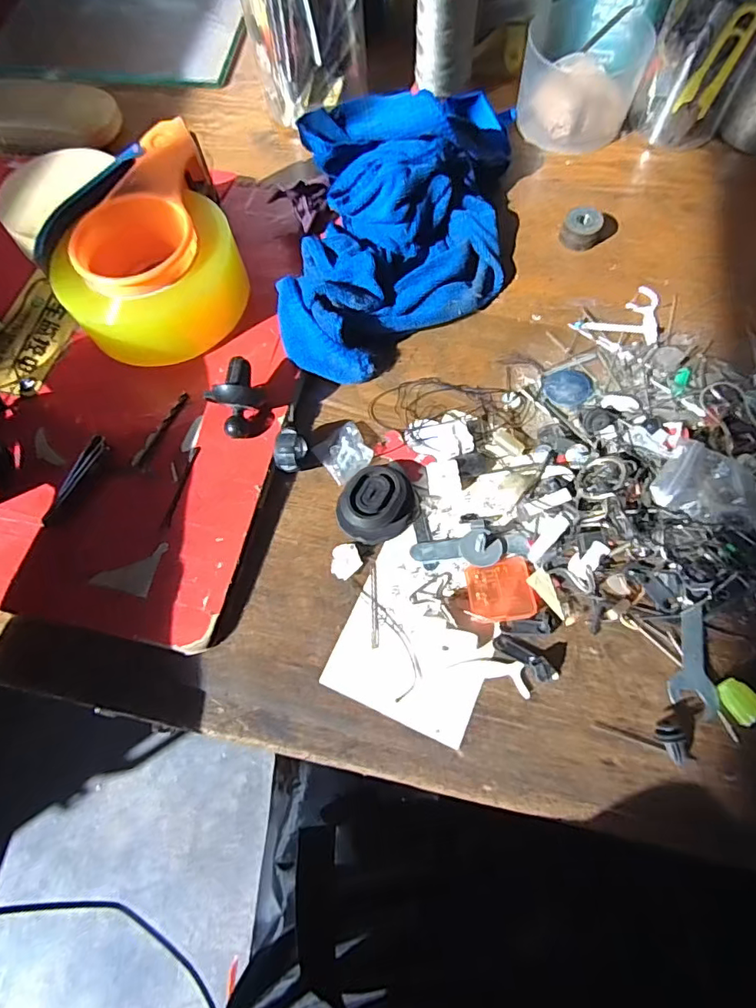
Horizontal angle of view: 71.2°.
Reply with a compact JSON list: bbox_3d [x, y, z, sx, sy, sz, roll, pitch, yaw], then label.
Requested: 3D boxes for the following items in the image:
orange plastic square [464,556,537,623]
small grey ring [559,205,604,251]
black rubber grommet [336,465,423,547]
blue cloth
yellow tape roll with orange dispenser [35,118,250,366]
[{"bbox_3d":[0.070,0.049,0.303,0.036,0.004,0.036,-5,67,0],"label":"orange plastic square"},{"bbox_3d":[0.158,-0.213,0.410,0.028,0.022,0.024,23,70,11],"label":"small grey ring"},{"bbox_3d":[0.000,0.000,0.325,0.043,0.017,0.049,40,74,17],"label":"black rubber grommet"},{"bbox_3d":[0.021,-0.224,0.387,0.151,0.062,0.278,6,67,4],"label":"blue cloth"},{"bbox_3d":[-0.161,-0.178,0.370,0.120,0.064,0.157,-21,68,-7],"label":"yellow tape roll with orange dispenser"}]

